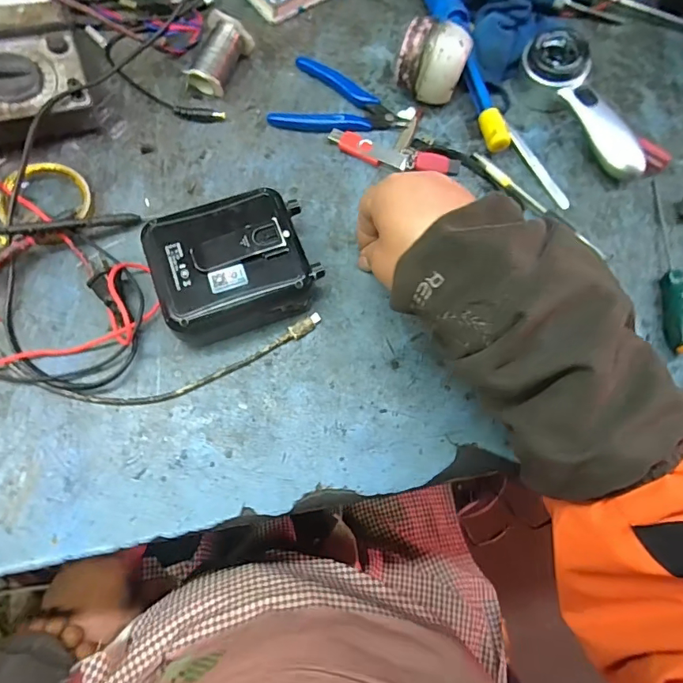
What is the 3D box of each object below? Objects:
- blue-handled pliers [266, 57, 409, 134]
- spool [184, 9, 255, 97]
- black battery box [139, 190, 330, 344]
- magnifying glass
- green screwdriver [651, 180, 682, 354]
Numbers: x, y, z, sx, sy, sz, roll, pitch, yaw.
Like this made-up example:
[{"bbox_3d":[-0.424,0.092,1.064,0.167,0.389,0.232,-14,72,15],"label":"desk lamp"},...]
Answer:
[{"bbox_3d":[0.000,-0.213,0.432,0.116,0.010,0.078,22,71,5],"label":"blue-handled pliers"},{"bbox_3d":[-0.112,-0.261,0.430,0.037,0.031,0.067,24,84,6],"label":"spool"},{"bbox_3d":[-0.081,-0.057,0.356,0.114,0.052,0.091,-21,73,-9],"label":"black battery box"},{"bbox_3d":[0.221,-0.212,0.420,0.046,0.024,0.149,-33,89,-13],"label":"magnifying glass"},{"bbox_3d":[0.276,-0.069,0.391,0.016,0.020,0.162,7,71,0],"label":"green screwdriver"}]

